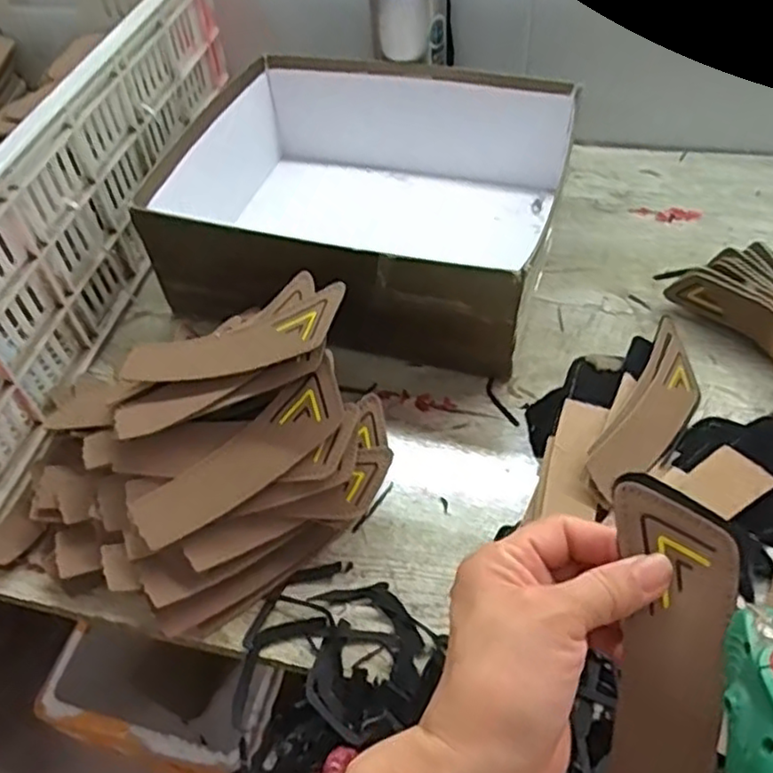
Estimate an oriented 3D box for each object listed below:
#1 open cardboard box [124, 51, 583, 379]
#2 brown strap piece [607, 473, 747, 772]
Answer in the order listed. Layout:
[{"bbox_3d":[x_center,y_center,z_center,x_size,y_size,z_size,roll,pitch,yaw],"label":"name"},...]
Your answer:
[{"bbox_3d":[-0.017,-0.176,0.631,0.318,0.114,0.297,11,52,14],"label":"open cardboard box"},{"bbox_3d":[0.111,0.116,0.269,0.045,0.008,0.154,3,86,32],"label":"brown strap piece"}]

